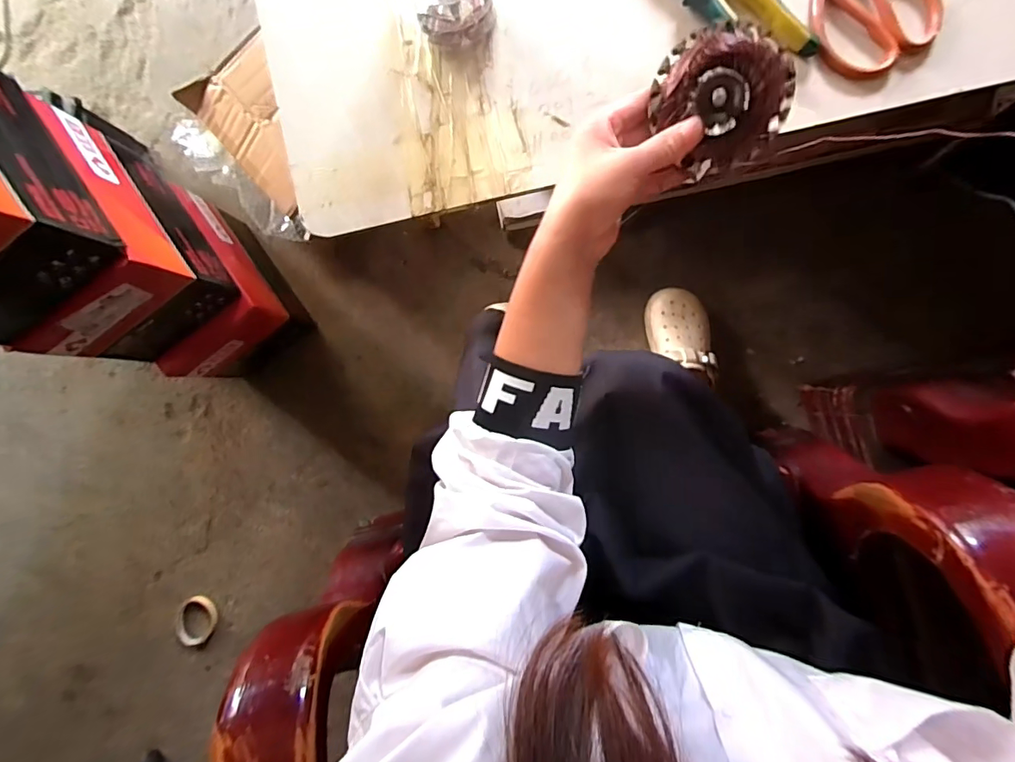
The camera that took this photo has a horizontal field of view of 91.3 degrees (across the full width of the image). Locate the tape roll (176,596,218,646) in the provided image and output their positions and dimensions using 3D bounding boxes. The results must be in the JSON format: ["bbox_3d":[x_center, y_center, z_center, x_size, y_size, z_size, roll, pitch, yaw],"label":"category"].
[{"bbox_3d":[-0.607,0.472,0.974,0.076,0.024,0.094,-4,91,4],"label":"tape roll"}]

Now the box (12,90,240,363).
[{"bbox_3d":[-0.542,-0.182,0.667,0.179,0.205,0.253,-33,89,4],"label":"box"}]

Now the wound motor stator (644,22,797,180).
[{"bbox_3d":[0.142,-0.185,0.328,0.079,0.040,0.088,-32,109,33],"label":"wound motor stator"}]

